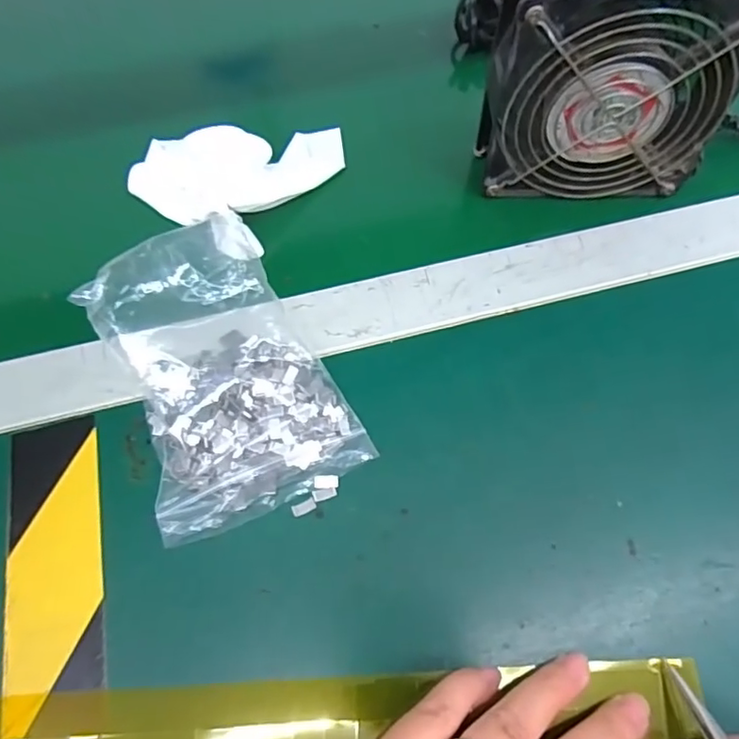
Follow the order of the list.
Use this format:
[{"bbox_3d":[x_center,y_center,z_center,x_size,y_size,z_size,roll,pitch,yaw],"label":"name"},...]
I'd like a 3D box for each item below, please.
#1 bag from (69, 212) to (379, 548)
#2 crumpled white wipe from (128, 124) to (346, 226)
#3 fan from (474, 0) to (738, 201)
[{"bbox_3d":[-0.072,-0.004,0.270,0.095,0.042,0.142,-26,64,-11],"label":"bag"},{"bbox_3d":[-0.079,-0.125,0.358,0.132,0.018,0.068,-18,62,-8],"label":"crumpled white wipe"},{"bbox_3d":[0.127,-0.151,0.310,0.125,0.113,0.046,0,62,2],"label":"fan"}]

